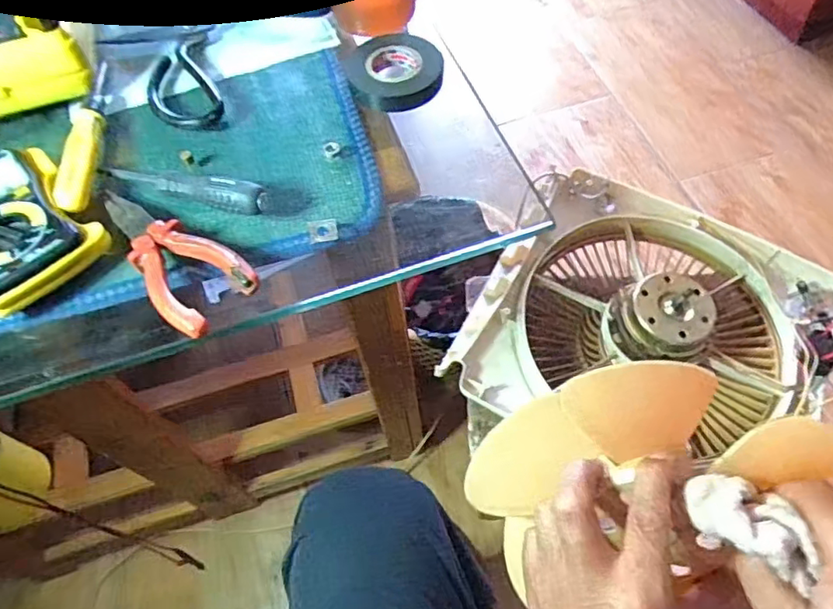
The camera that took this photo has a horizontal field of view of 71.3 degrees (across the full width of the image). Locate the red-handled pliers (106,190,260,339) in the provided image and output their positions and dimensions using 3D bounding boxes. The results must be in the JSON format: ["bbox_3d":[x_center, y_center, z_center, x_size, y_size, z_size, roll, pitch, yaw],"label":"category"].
[{"bbox_3d":[-0.154,-0.033,0.350,0.134,0.019,0.051,37,68,23],"label":"red-handled pliers"}]

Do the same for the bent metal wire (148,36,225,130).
[{"bbox_3d":[-0.180,-0.170,0.444,0.049,0.017,0.118,-21,60,-9],"label":"bent metal wire"}]

